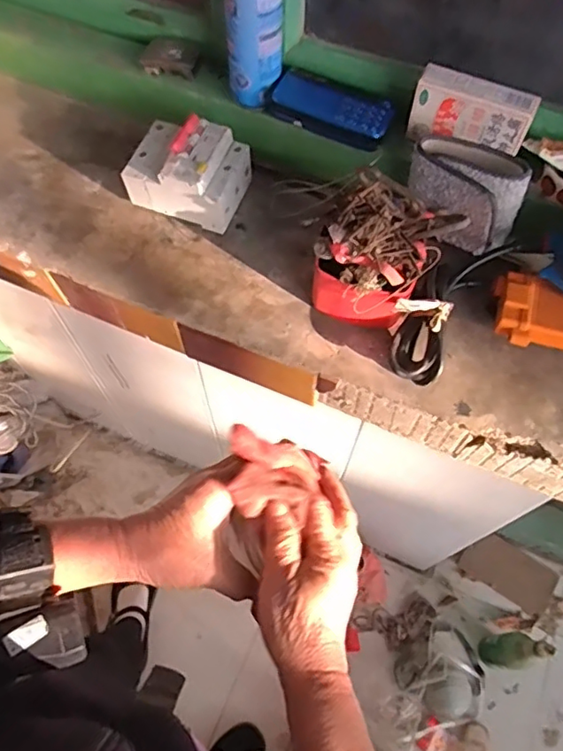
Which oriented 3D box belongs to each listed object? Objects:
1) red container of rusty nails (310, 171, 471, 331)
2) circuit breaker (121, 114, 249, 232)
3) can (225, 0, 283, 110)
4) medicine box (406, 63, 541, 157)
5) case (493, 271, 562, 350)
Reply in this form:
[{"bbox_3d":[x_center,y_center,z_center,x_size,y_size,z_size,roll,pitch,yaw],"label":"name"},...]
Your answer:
[{"bbox_3d":[0.089,-0.115,0.512,0.116,0.122,0.107,0,64,-1],"label":"red container of rusty nails"},{"bbox_3d":[-0.099,-0.216,0.595,0.112,0.069,0.085,18,65,8],"label":"circuit breaker"},{"bbox_3d":[-0.029,-0.327,0.524,0.049,0.143,0.045,0,64,-1],"label":"can"},{"bbox_3d":[0.175,-0.240,0.527,0.105,0.058,0.026,26,66,11],"label":"medicine box"},{"bbox_3d":[0.250,-0.056,0.528,0.099,0.022,0.063,13,64,6],"label":"case"}]

